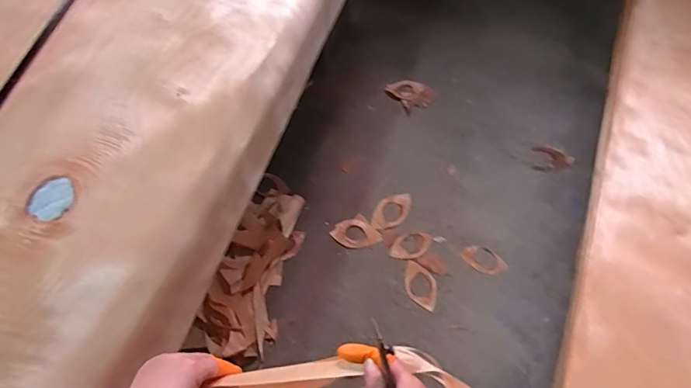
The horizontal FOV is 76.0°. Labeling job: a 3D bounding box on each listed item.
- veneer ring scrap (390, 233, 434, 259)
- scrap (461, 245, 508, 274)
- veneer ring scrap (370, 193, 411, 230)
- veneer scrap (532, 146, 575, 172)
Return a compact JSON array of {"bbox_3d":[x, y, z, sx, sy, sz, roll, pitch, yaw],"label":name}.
[{"bbox_3d":[0.226,0.177,1.524,0.159,0.004,0.086,-18,63,-11],"label":"veneer ring scrap"},{"bbox_3d":[0.469,0.224,1.501,0.096,0.004,0.137,-39,69,-20],"label":"scrap"},{"bbox_3d":[0.168,0.060,1.588,0.105,0.006,0.180,36,66,17],"label":"veneer ring scrap"},{"bbox_3d":[0.804,-0.137,1.712,0.154,0.048,0.098,5,61,2],"label":"veneer scrap"}]

